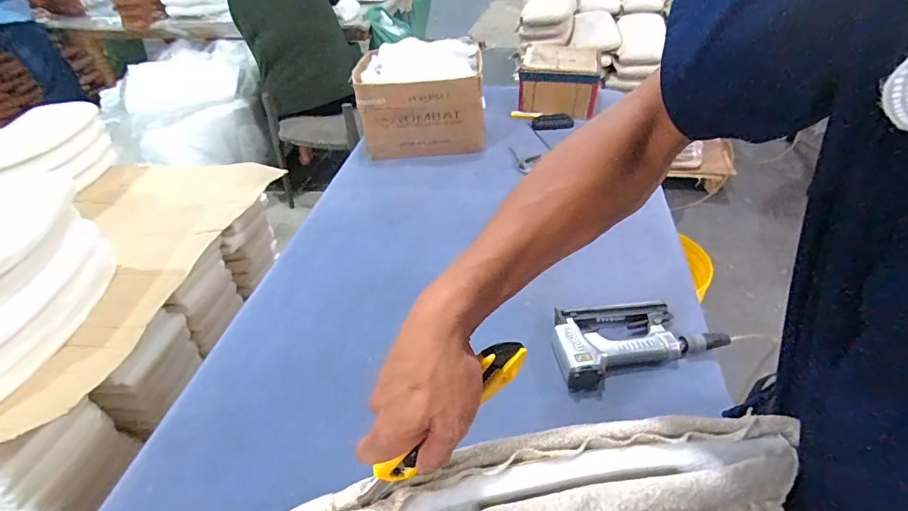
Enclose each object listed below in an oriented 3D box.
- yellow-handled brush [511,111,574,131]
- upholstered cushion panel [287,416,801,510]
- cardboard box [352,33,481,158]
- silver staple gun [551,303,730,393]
[{"bbox_3d":[0.240,-0.362,1.182,0.162,0.032,0.088,4,35,4],"label":"yellow-handled brush"},{"bbox_3d":[0.059,0.185,0.321,0.378,0.054,0.098,-7,36,-3],"label":"upholstered cushion panel"},{"bbox_3d":[-0.073,-0.375,1.065,0.304,0.216,0.191,-7,41,-4],"label":"cardboard box"},{"bbox_3d":[0.260,0.121,0.652,0.238,0.042,0.114,-13,42,-10],"label":"silver staple gun"}]

